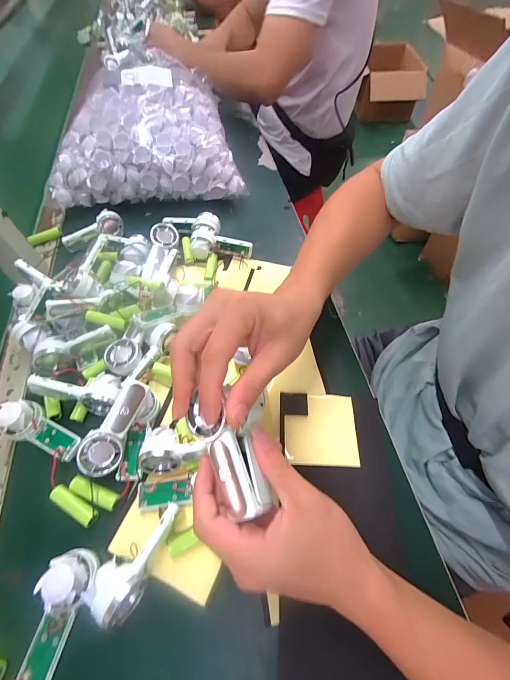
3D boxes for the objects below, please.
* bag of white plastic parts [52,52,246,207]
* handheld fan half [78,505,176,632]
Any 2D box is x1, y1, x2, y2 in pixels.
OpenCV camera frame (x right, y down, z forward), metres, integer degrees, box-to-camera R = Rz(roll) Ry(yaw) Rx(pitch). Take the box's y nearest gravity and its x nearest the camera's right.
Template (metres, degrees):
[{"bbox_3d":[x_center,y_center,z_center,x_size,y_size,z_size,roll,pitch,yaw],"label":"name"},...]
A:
[{"bbox_3d":[-0.191,-0.387,0.557,0.295,0.147,0.299,-7,57,-2],"label":"bag of white plastic parts"},{"bbox_3d":[-0.100,0.182,0.262,0.037,0.029,0.088,26,62,18],"label":"handheld fan half"}]

